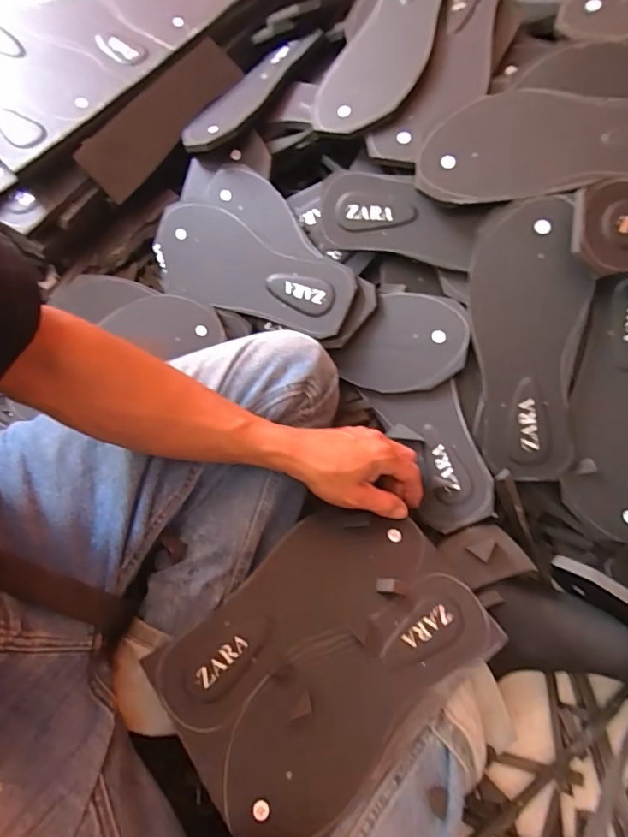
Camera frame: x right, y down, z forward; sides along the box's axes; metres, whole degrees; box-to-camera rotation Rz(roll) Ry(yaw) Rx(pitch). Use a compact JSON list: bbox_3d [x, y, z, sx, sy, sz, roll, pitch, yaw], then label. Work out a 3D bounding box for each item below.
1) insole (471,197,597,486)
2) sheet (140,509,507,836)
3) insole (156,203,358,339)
[{"bbox_3d":[0.197,-0.068,0.441,0.096,0.014,0.241,-6,92,30],"label":"insole"},{"bbox_3d":[0.010,0.188,0.394,0.246,0.010,0.177,-37,68,-20],"label":"sheet"},{"bbox_3d":[-0.072,-0.170,0.544,0.250,0.017,0.104,20,98,20],"label":"insole"}]

